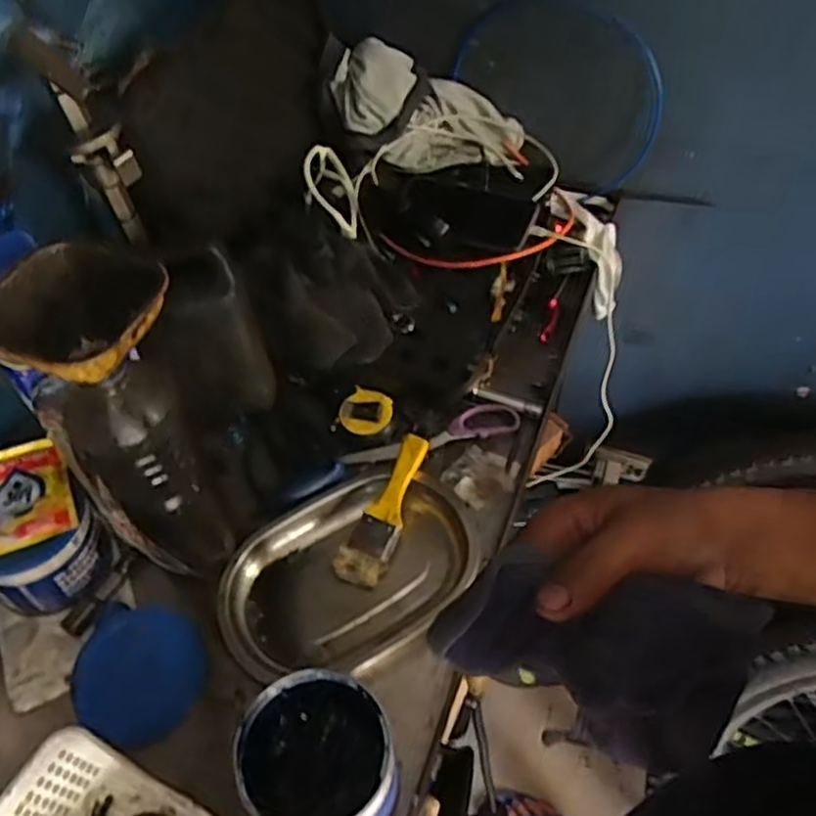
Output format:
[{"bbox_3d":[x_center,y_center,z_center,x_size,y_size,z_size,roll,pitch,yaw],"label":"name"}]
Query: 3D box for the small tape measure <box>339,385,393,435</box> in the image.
[{"bbox_3d":[-0.041,0.005,0.724,0.049,0.018,0.050,-1,53,1],"label":"small tape measure"}]

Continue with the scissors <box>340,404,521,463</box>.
[{"bbox_3d":[0.022,0.024,0.714,0.179,0.009,0.035,-14,54,-8],"label":"scissors"}]

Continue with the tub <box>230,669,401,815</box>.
[{"bbox_3d":[-0.060,0.246,0.505,0.103,0.083,0.097,-1,53,1],"label":"tub"}]

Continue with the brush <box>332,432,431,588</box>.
[{"bbox_3d":[-0.018,0.088,0.647,0.042,0.014,0.140,19,68,16],"label":"brush"}]

